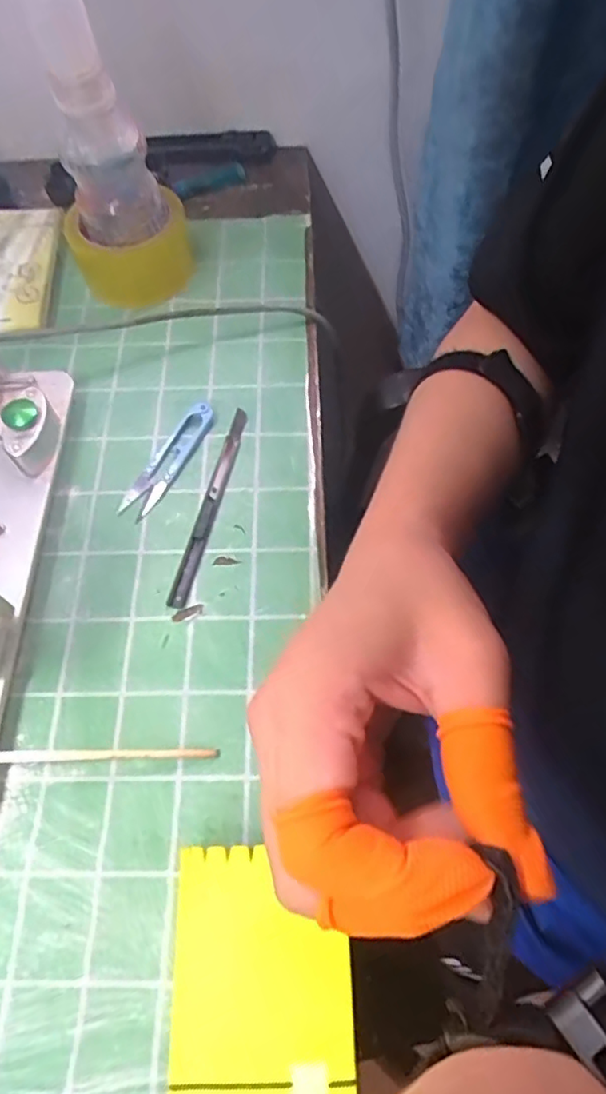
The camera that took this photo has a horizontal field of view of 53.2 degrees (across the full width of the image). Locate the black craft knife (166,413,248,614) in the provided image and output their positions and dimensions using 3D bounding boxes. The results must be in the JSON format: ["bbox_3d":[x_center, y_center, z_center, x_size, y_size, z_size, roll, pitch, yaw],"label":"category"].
[{"bbox_3d":[-0.064,-0.032,0.422,0.012,0.006,0.159,12,64,8],"label":"black craft knife"}]

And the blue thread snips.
[{"bbox_3d":[-0.096,-0.064,0.436,0.023,0.009,0.102,27,67,14],"label":"blue thread snips"}]

